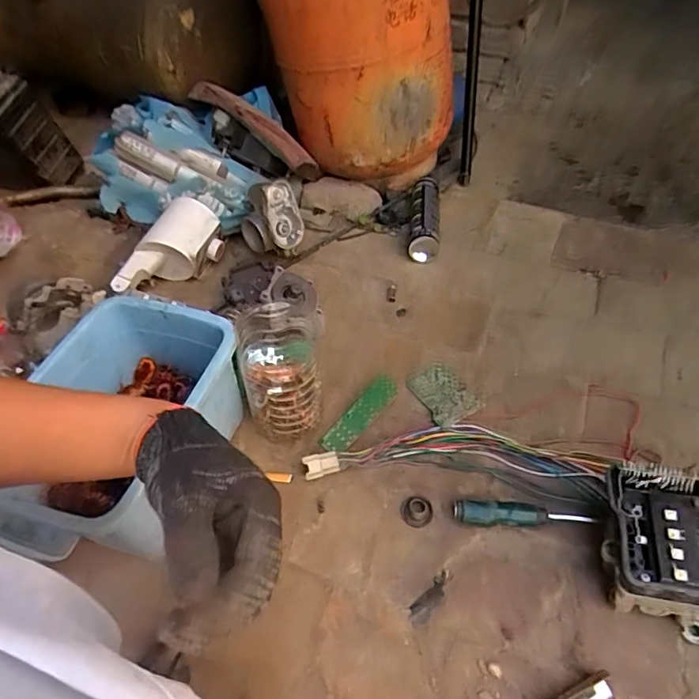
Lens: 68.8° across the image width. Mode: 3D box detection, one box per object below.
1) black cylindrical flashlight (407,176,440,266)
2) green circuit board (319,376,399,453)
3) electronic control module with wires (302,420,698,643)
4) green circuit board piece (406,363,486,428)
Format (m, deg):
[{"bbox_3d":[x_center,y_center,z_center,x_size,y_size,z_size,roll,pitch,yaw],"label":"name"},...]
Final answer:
[{"bbox_3d":[0.132,-0.232,0.909,0.054,0.058,0.187,-1,50,8],"label":"black cylindrical flashlight"},{"bbox_3d":[0.014,0.088,0.682,0.125,0.009,0.036,-45,61,-10],"label":"green circuit board"},{"bbox_3d":[0.175,0.137,0.573,0.434,0.090,0.164,17,54,21],"label":"electronic control module with wires"},{"bbox_3d":[0.129,0.060,0.699,0.071,0.005,0.096,-26,50,-15],"label":"green circuit board piece"}]

